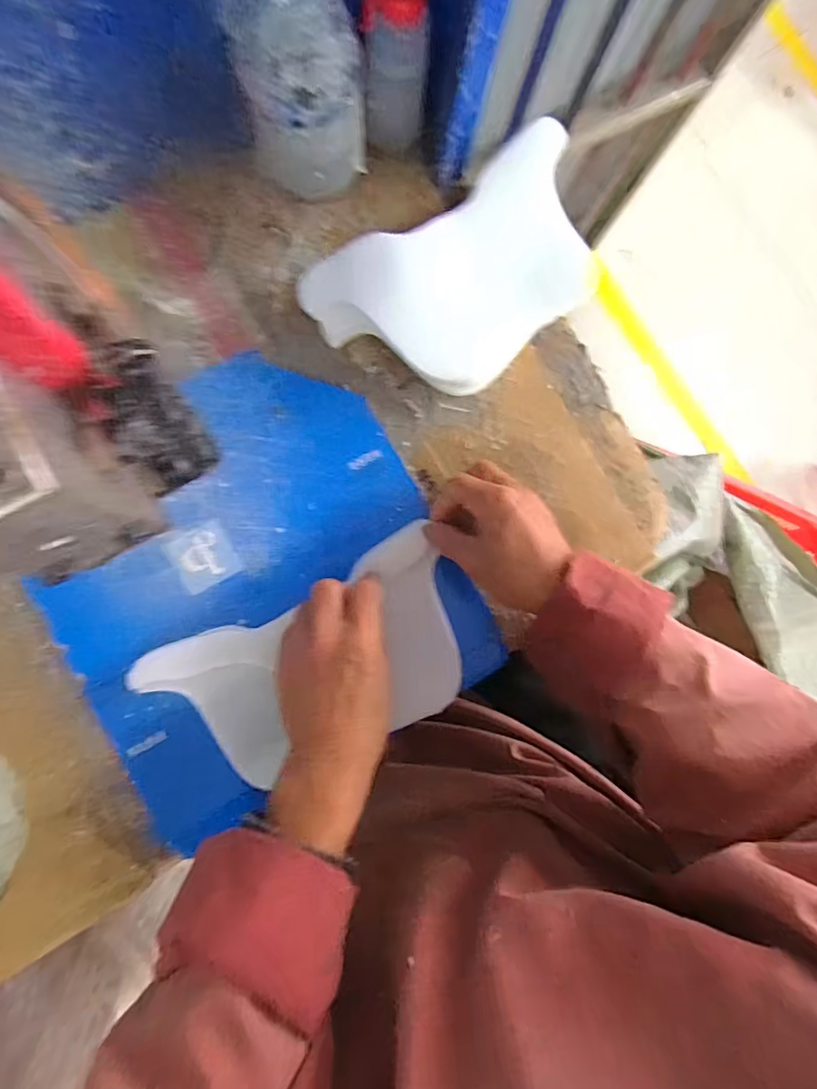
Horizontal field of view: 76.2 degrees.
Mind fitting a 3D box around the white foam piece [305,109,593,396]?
[{"bbox_3d":[0.055,-0.217,0.428,0.248,0.042,0.140,-37,90,-9],"label":"white foam piece"}]

